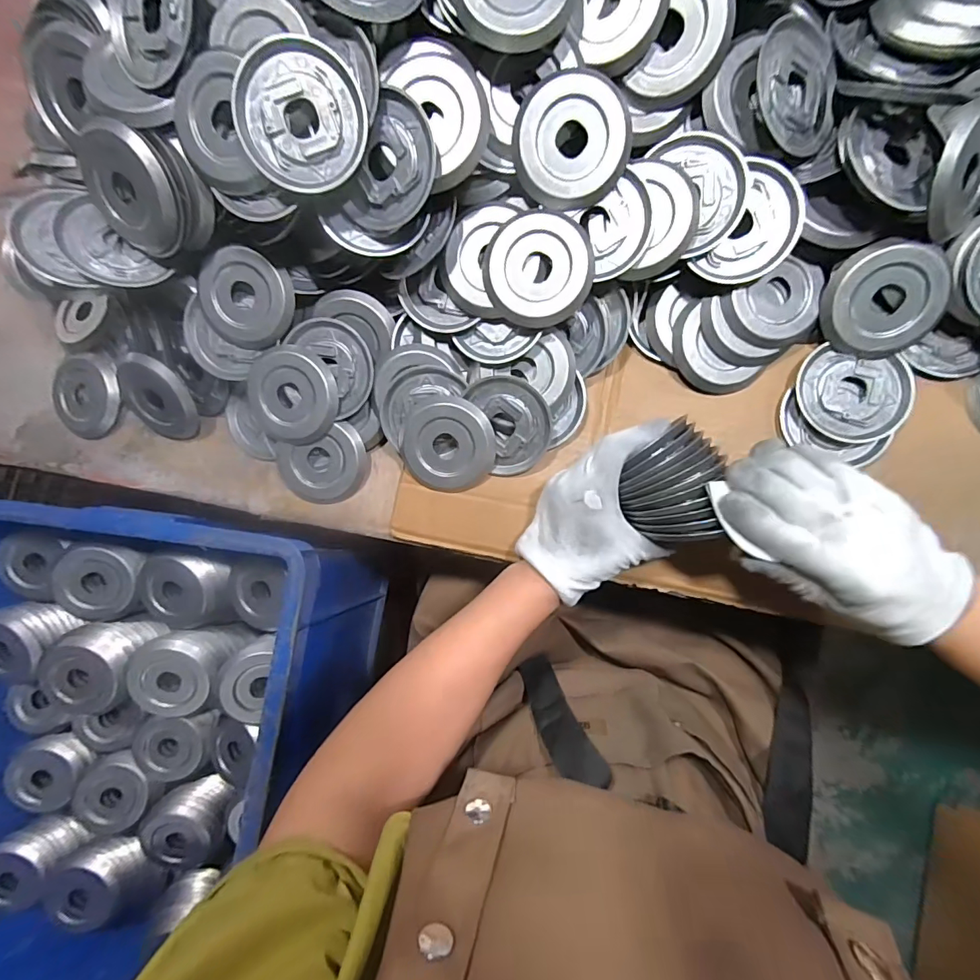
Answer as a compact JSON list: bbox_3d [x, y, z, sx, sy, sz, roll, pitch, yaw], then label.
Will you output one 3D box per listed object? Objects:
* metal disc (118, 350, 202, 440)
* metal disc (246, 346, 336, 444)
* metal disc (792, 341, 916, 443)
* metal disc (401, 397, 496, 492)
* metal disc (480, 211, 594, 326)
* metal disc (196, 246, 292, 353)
[{"bbox_3d":[-0.314,-0.086,0.438,0.080,0.013,0.074,11,128,15],"label":"metal disc"},{"bbox_3d":[-0.176,-0.084,0.414,0.080,0.010,0.083,7,104,9],"label":"metal disc"},{"bbox_3d":[0.293,-0.077,0.373,0.082,0.006,0.073,14,87,9],"label":"metal disc"},{"bbox_3d":[-0.037,-0.039,0.407,0.080,0.010,0.078,2,99,11],"label":"metal disc"},{"bbox_3d":[0.037,-0.171,0.358,0.081,0.008,0.082,1,99,6],"label":"metal disc"},{"bbox_3d":[-0.214,-0.166,0.402,0.083,0.008,0.077,2,110,6],"label":"metal disc"}]

